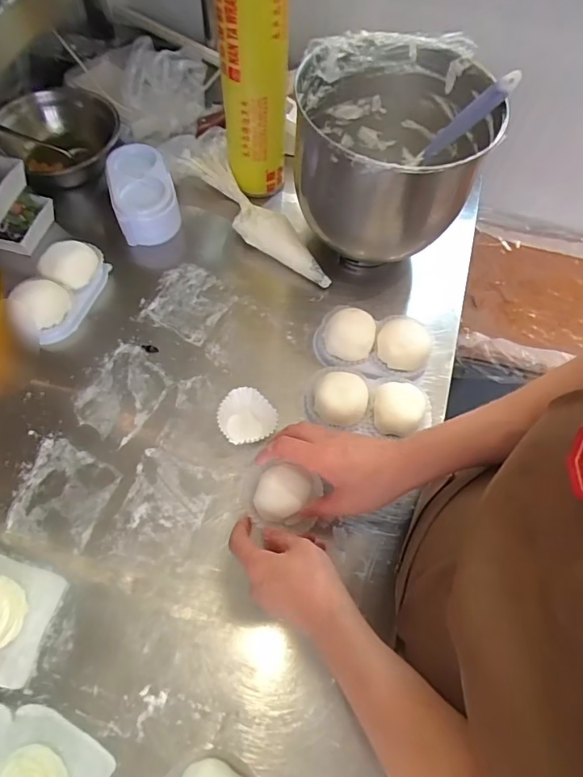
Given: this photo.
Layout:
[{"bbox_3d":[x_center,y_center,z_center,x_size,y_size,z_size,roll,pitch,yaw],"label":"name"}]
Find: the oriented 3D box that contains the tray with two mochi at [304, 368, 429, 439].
[{"bbox_3d":[0.089,0.013,0.542,0.142,0.058,0.072,9,64,2],"label":"tray with two mochi"}]

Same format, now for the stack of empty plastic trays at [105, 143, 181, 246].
[{"bbox_3d":[-0.214,-0.282,0.669,0.087,0.048,0.151,-15,66,-9],"label":"stack of empty plastic trays"}]

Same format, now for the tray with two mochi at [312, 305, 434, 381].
[{"bbox_3d":[0.101,-0.055,0.580,0.139,0.050,0.074,11,64,3],"label":"tray with two mochi"}]

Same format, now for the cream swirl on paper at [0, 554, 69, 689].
[{"bbox_3d":[-0.280,0.208,0.425,0.096,0.048,0.099,13,64,4],"label":"cream swirl on paper"}]

